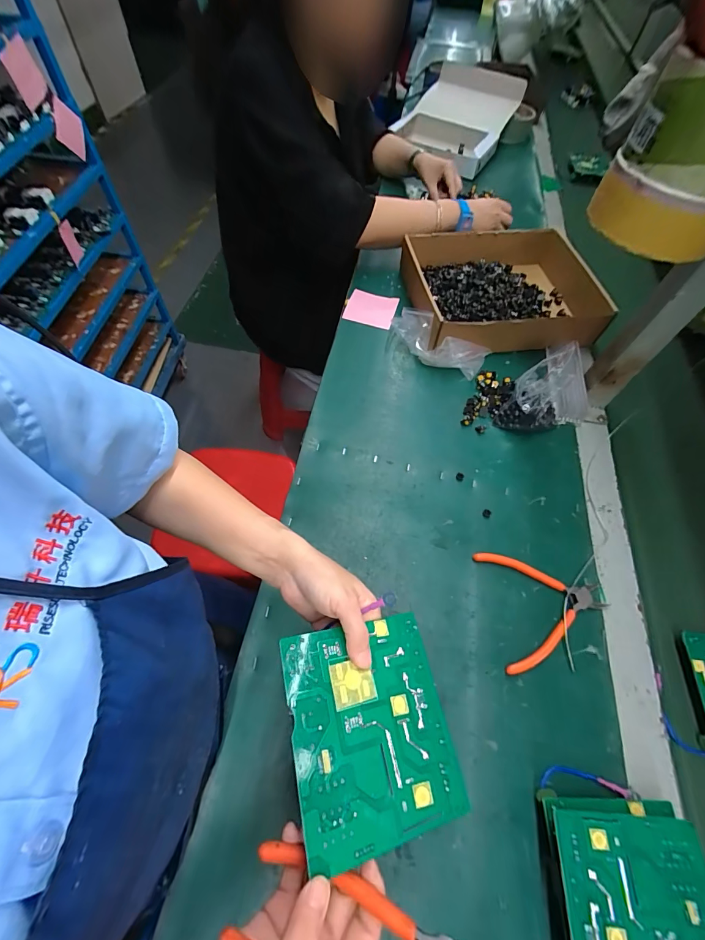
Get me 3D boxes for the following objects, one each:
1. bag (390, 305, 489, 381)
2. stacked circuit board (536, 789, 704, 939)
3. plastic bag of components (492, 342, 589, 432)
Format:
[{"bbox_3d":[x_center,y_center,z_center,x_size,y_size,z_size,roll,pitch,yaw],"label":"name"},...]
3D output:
[{"bbox_3d":[0.133,-0.208,0.600,0.163,0.062,0.064,27,63,11],"label":"bag"},{"bbox_3d":[0.216,0.346,0.295,0.116,0.049,0.140,6,60,0],"label":"stacked circuit board"},{"bbox_3d":[0.275,-0.101,0.515,0.094,0.121,0.083,40,66,18],"label":"plastic bag of components"}]

